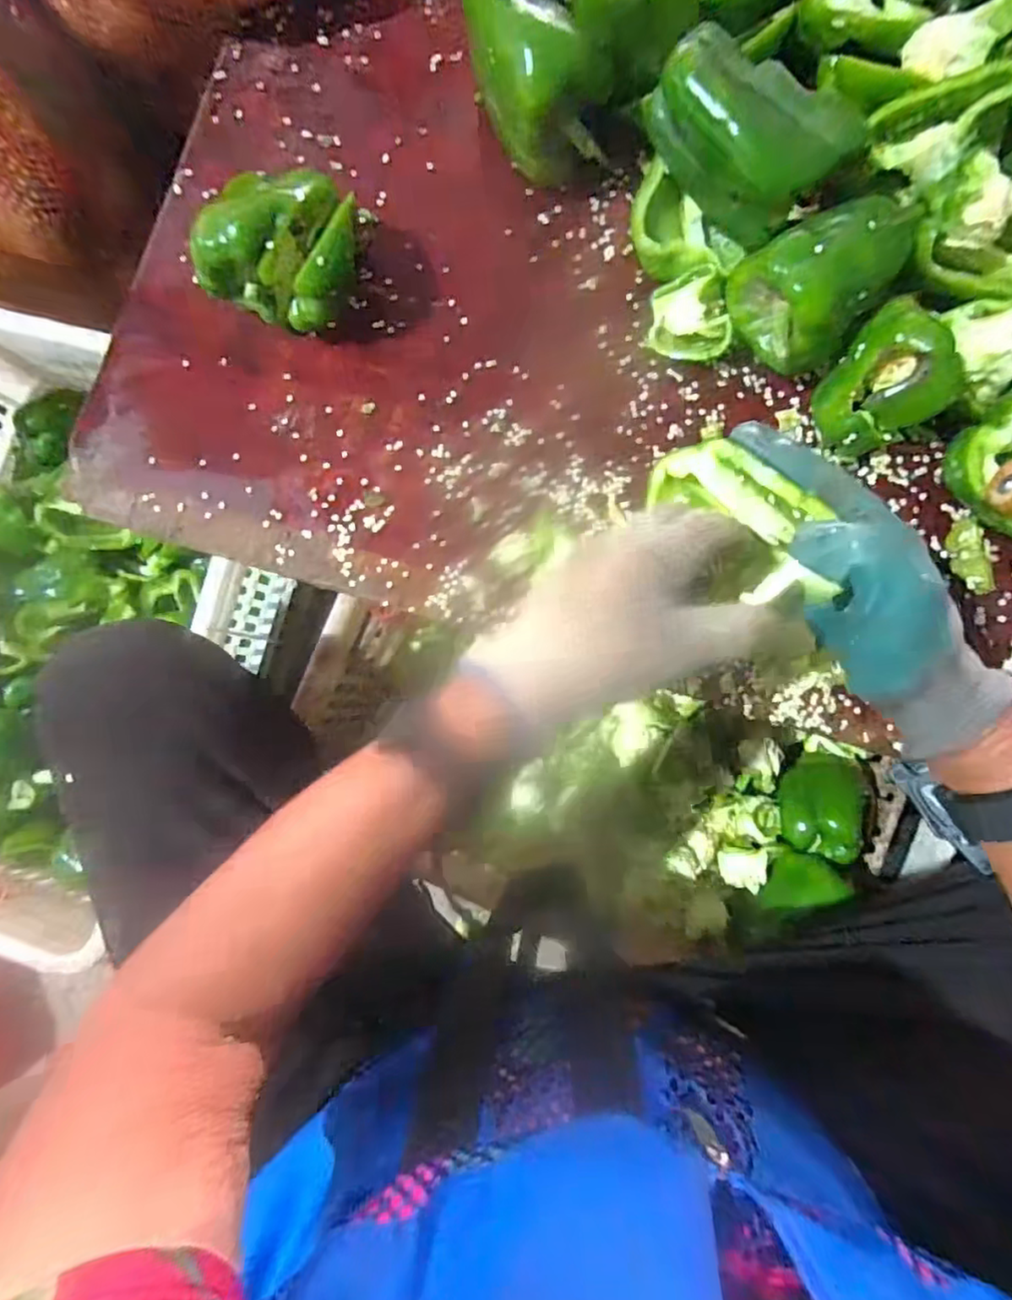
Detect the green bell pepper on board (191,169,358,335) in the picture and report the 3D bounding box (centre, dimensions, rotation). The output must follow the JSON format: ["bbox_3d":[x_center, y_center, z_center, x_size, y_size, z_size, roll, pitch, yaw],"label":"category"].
[{"bbox_3d":[-0.145,-0.264,0.405,0.094,0.077,0.086,14,86,5],"label":"green bell pepper on board"}]

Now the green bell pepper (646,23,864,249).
[{"bbox_3d":[0.145,-0.314,0.373,0.074,0.063,0.111,-41,84,0],"label":"green bell pepper"}]

